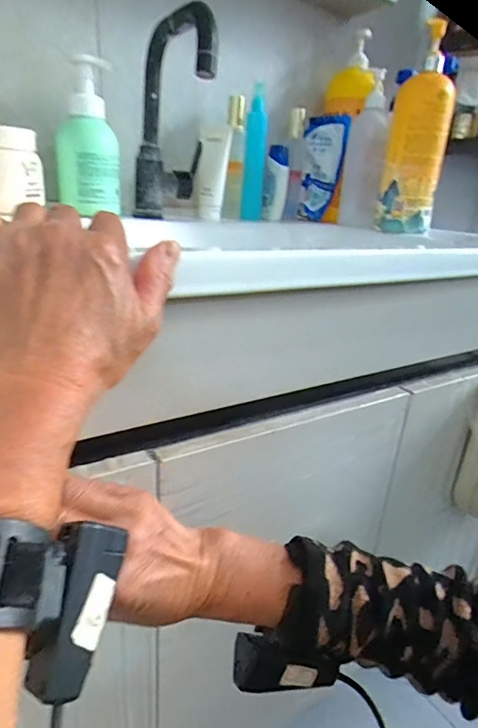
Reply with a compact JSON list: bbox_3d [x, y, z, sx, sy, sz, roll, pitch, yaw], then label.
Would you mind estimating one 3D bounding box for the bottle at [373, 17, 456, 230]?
[{"bbox_3d":[0.261,-0.328,0.654,0.086,0.264,0.067,10,21,15],"label":"bottle"}]

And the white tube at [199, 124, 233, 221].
[{"bbox_3d":[-0.040,-0.312,0.718,0.047,0.138,0.027,0,21,-11],"label":"white tube"}]

